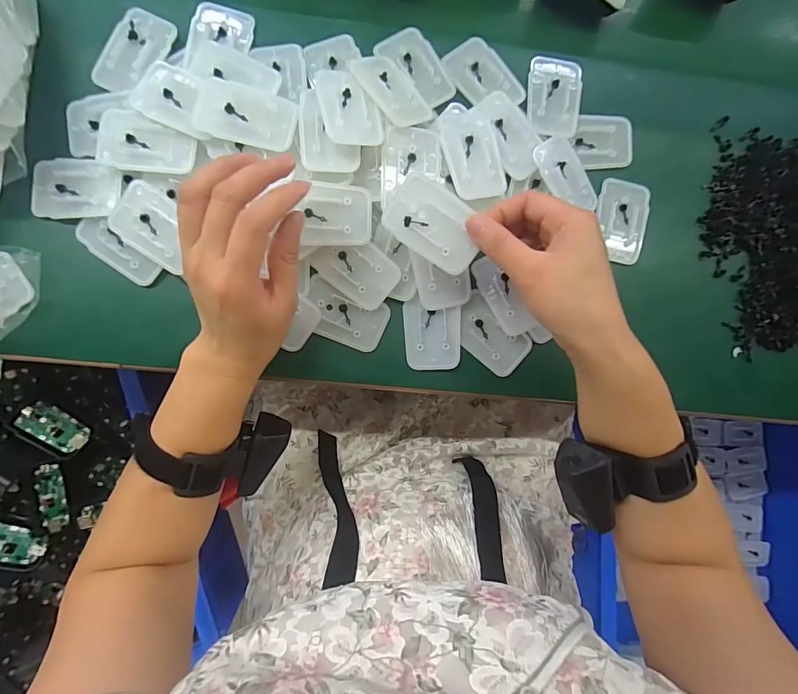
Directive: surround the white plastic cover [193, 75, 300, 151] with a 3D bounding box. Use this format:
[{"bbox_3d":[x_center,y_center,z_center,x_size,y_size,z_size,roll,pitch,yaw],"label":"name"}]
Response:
[{"bbox_3d":[-0.111,-0.169,0.287,0.070,0.013,0.044,14,86,-4],"label":"white plastic cover"}]

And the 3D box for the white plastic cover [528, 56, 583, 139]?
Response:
[{"bbox_3d":[0.132,-0.212,0.331,0.046,0.006,0.072,3,87,-5],"label":"white plastic cover"}]

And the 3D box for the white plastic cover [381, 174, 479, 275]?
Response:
[{"bbox_3d":[0.025,-0.085,0.271,0.068,0.004,0.045,36,110,0],"label":"white plastic cover"}]

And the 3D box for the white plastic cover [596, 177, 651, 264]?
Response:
[{"bbox_3d":[0.190,-0.107,0.335,0.044,0.008,0.065,11,86,-4],"label":"white plastic cover"}]

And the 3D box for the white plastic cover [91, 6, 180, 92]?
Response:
[{"bbox_3d":[-0.202,-0.227,0.302,0.043,0.008,0.067,23,85,-3],"label":"white plastic cover"}]

